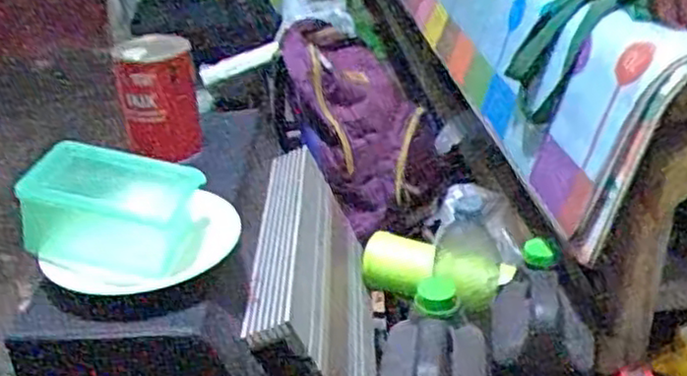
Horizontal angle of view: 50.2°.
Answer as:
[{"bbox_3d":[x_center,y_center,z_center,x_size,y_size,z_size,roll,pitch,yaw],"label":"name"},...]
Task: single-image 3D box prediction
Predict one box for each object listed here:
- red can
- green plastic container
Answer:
[{"bbox_3d":[-0.257,-0.117,1.032,0.105,0.172,0.090,-11,30,-13],"label":"red can"},{"bbox_3d":[-0.236,0.015,0.770,0.158,0.092,0.126,2,30,11],"label":"green plastic container"}]

